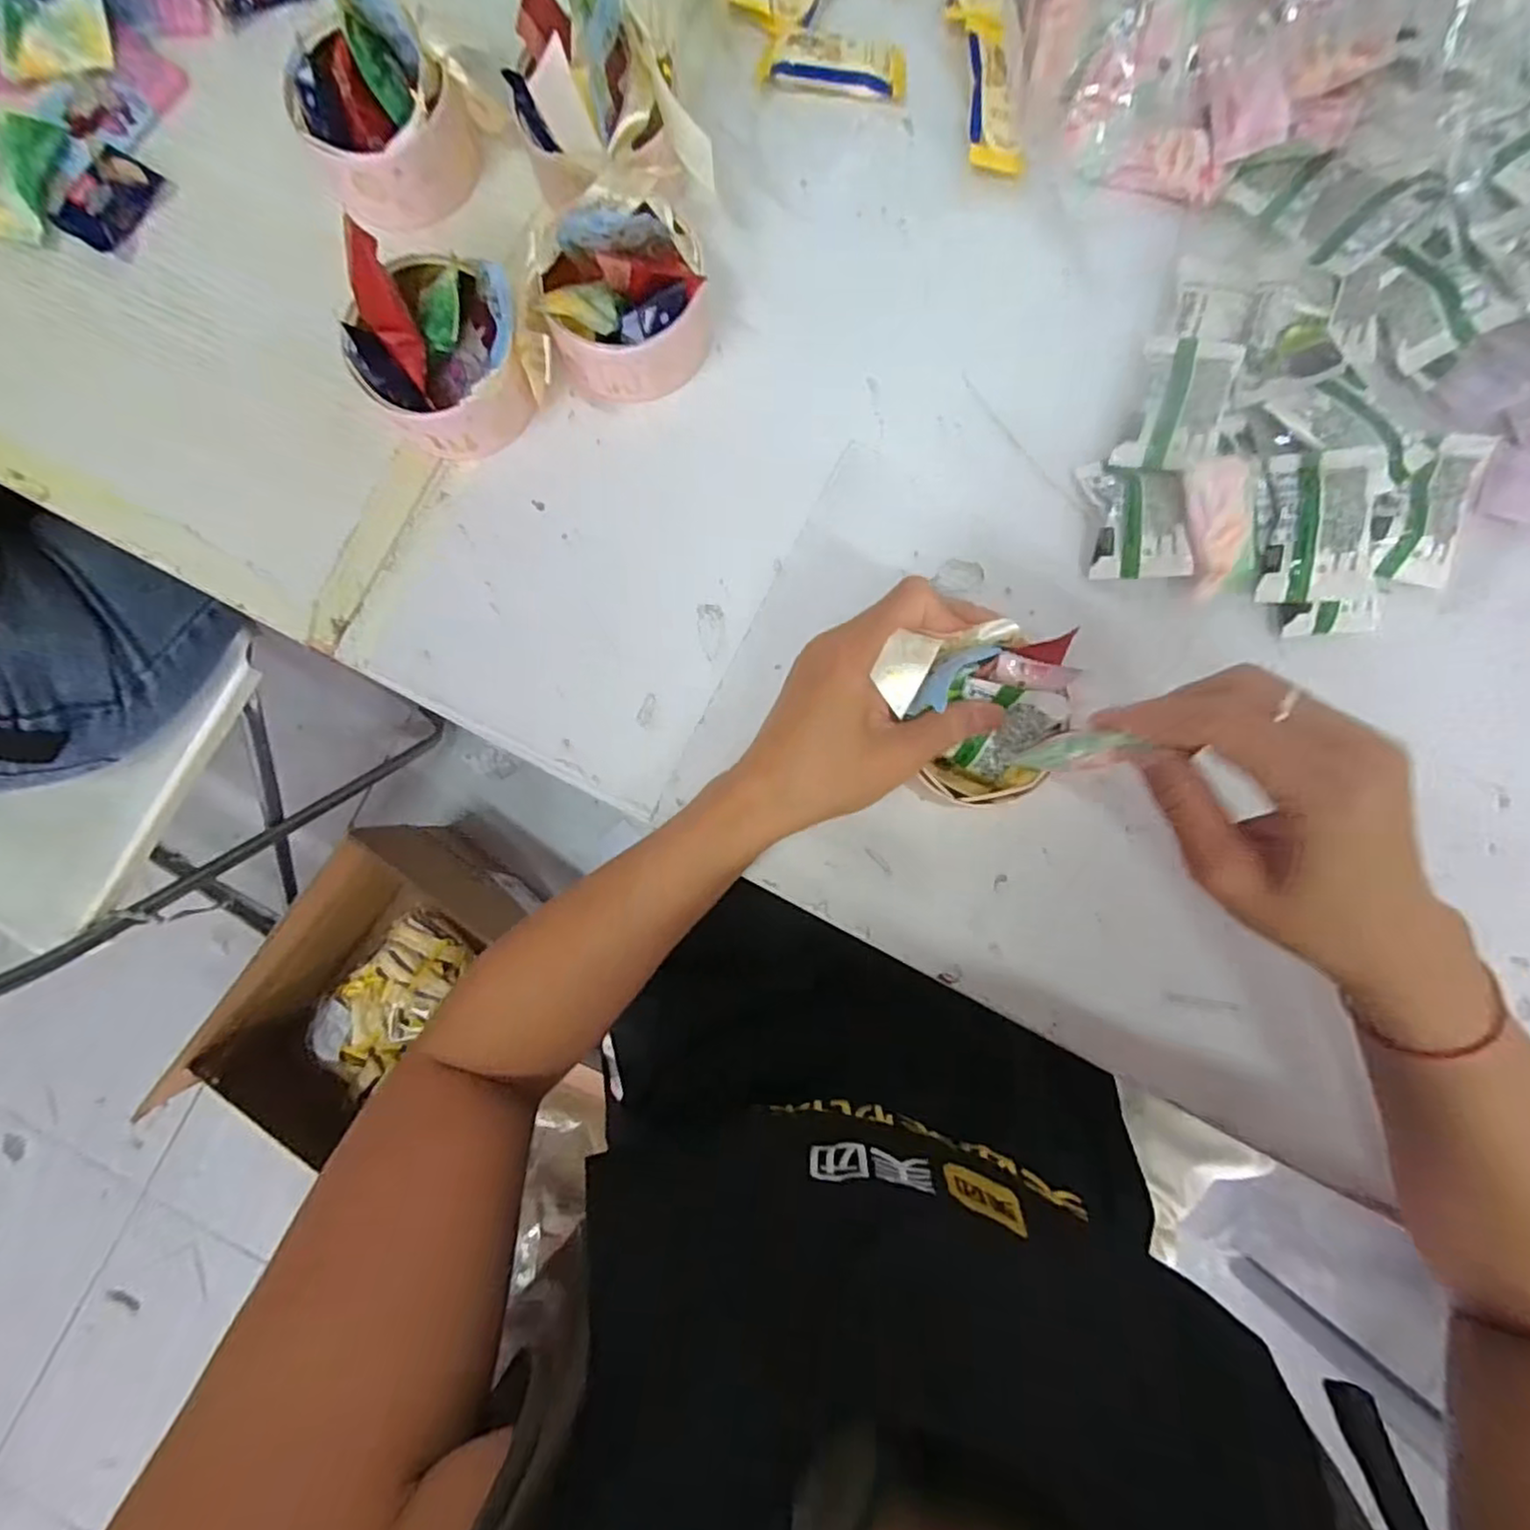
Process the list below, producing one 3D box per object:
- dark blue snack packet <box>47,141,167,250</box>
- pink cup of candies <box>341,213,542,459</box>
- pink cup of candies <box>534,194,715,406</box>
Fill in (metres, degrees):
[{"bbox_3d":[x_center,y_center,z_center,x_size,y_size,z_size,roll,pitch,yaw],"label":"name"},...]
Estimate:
[{"bbox_3d":[-0.358,-0.309,0.377,0.029,0.012,0.053,33,87,3],"label":"dark blue snack packet"},{"bbox_3d":[-0.159,-0.204,0.337,0.083,0.066,0.083,0,86,1],"label":"pink cup of candies"},{"bbox_3d":[-0.068,-0.228,0.336,0.075,0.070,0.070,0,86,1],"label":"pink cup of candies"}]

